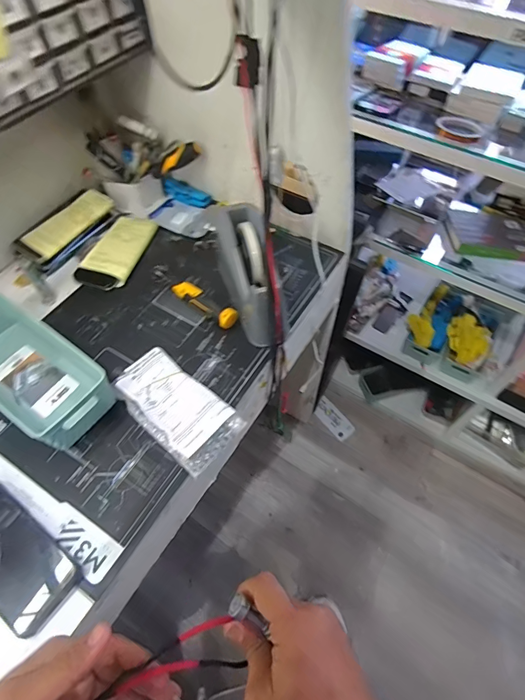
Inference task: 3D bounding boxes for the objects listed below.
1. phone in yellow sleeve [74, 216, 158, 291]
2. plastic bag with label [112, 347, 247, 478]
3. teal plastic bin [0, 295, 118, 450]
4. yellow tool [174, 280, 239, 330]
[{"bbox_3d":[-0.246,-0.176,0.661,0.075,0.027,0.158,14,59,9],"label":"phone in yellow sleeve"},{"bbox_3d":[-0.114,0.075,0.509,0.172,0.034,0.089,37,65,20],"label":"plastic bag with label"},{"bbox_3d":[-0.323,0.015,0.522,0.259,0.071,0.125,33,64,19],"label":"teal plastic bin"},{"bbox_3d":[-0.089,-0.072,0.599,0.115,0.033,0.032,37,65,20],"label":"yellow tool"}]

